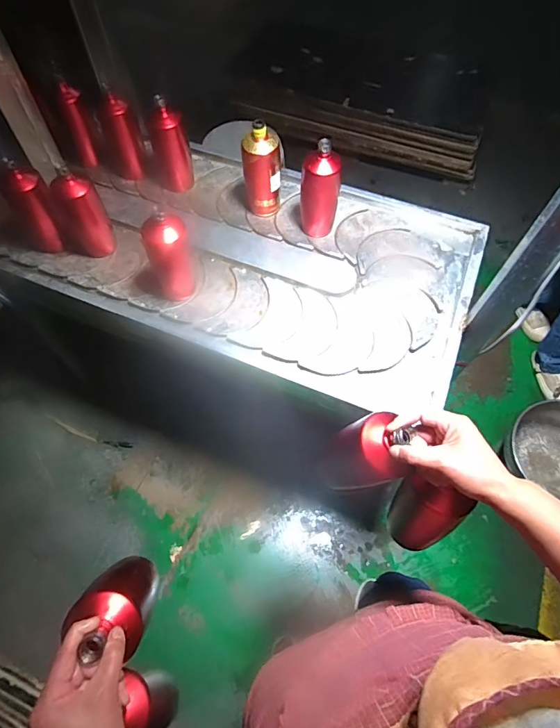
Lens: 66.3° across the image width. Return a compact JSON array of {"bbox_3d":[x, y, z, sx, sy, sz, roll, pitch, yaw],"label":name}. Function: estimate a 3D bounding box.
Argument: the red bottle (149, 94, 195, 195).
[{"bbox_3d":[-0.255,-0.508,1.005,0.080,0.192,0.075,-36,68,-16],"label":"red bottle"}]

